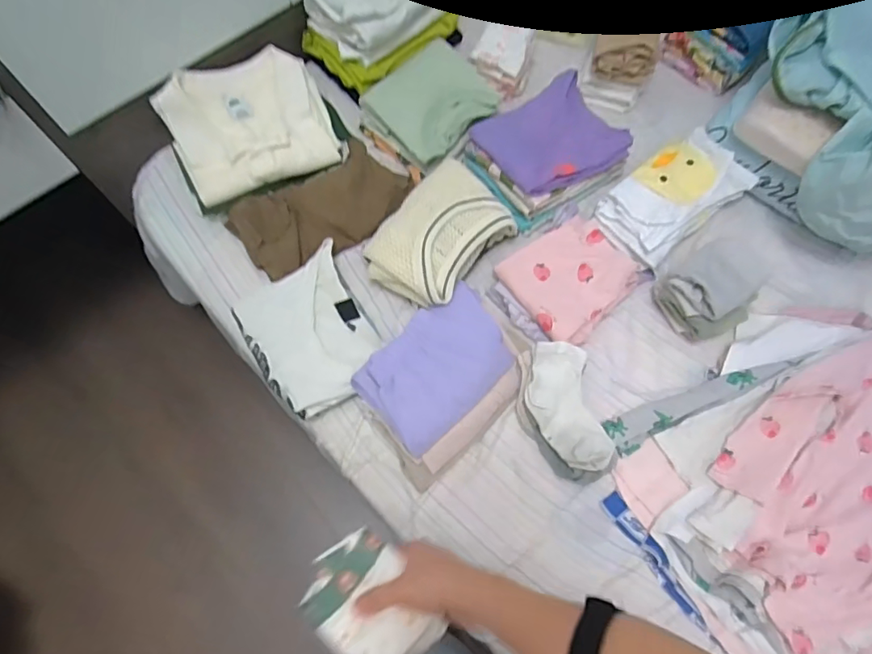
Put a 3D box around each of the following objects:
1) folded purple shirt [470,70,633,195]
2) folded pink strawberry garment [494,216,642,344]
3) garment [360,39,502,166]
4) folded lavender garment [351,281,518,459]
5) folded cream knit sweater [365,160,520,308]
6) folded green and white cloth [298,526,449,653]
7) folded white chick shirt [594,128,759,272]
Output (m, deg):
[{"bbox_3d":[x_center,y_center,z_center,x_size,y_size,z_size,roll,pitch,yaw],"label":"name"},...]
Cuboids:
[{"bbox_3d":[0.177,-0.302,0.845,0.203,0.036,0.172,-28,73,-11],"label":"folded purple shirt"},{"bbox_3d":[0.201,-0.078,0.792,0.173,0.026,0.150,-33,74,-12],"label":"folded pink strawberry garment"},{"bbox_3d":[-0.006,-0.365,0.864,0.174,0.022,0.153,-43,76,-15],"label":"garment"},{"bbox_3d":[0.003,0.054,0.747,0.210,0.053,0.148,-41,75,-14],"label":"folded lavender garment"},{"bbox_3d":[0.003,-0.135,0.789,0.152,0.047,0.210,40,74,12],"label":"folded cream knit sweater"},{"bbox_3d":[-0.061,0.256,0.490,0.091,0.026,0.121,-38,75,-14],"label":"folded green and white cloth"},{"bbox_3d":[0.363,-0.209,0.812,0.234,0.041,0.134,-38,75,-14],"label":"folded white chick shirt"}]

